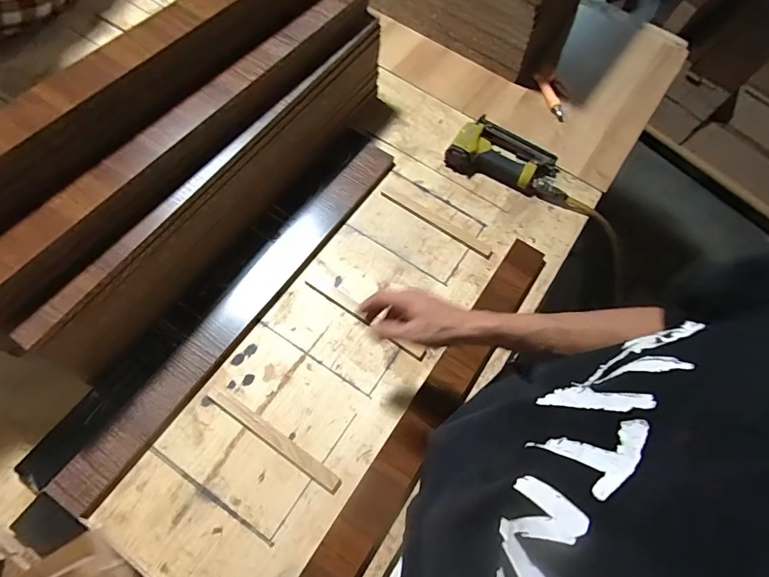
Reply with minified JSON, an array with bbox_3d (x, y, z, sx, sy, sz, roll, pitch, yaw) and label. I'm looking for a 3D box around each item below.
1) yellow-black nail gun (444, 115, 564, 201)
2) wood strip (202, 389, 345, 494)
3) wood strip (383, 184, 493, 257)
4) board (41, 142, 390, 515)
[{"bbox_3d":[0.257,-0.267,0.892,0.236,0.051,0.134,21,66,5],"label":"yellow-black nail gun"},{"bbox_3d":[-0.163,0.218,0.650,0.233,0.007,0.027,33,67,10],"label":"wood strip"},{"bbox_3d":[0.097,-0.126,0.833,0.233,0.010,0.028,33,67,10],"label":"wood strip"},{"bbox_3d":[-0.214,0.004,0.735,0.076,0.027,0.743,33,67,10],"label":"board"}]

